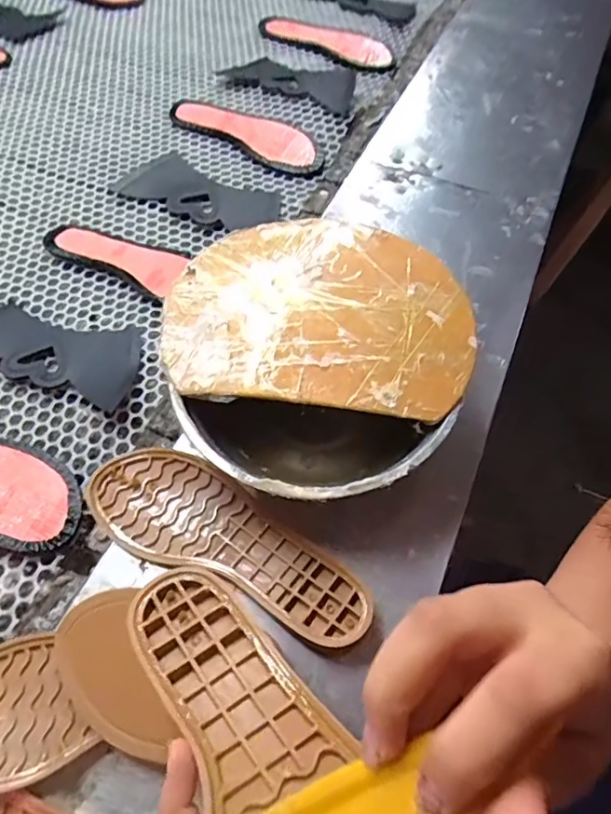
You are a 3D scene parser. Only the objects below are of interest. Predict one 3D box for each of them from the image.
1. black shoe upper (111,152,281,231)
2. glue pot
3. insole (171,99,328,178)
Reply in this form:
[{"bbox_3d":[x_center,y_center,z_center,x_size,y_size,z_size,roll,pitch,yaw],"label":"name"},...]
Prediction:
[{"bbox_3d":[-0.132,-0.269,0.652,0.199,0.011,0.088,25,61,13],"label":"black shoe upper"},{"bbox_3d":[0.008,-0.045,0.438,0.241,0.065,0.244,1,59,-1],"label":"glue pot"},{"bbox_3d":[-0.077,-0.378,0.713,0.240,0.015,0.081,30,63,15],"label":"insole"}]

